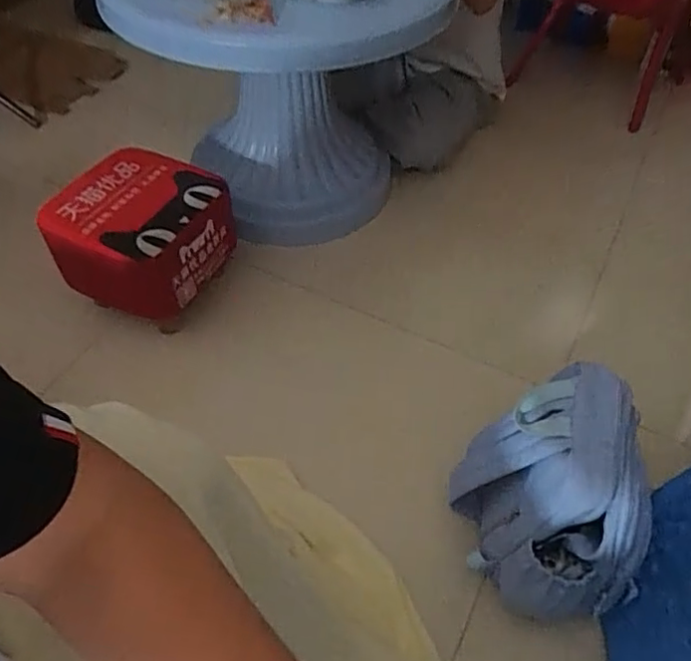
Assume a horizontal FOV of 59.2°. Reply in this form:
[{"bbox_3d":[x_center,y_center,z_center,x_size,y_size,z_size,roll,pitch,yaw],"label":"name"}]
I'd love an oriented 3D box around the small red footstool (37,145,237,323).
[{"bbox_3d":[-0.374,-0.170,1.109,0.264,0.169,0.260,18,52,14],"label":"small red footstool"}]

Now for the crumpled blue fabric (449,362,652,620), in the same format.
[{"bbox_3d":[0.268,0.214,0.783,0.192,0.262,0.232,-7,50,-7],"label":"crumpled blue fabric"}]

